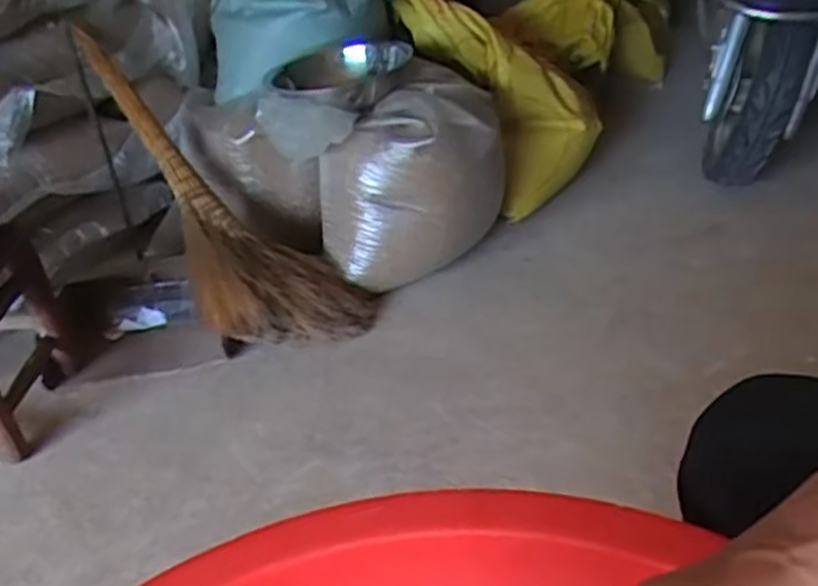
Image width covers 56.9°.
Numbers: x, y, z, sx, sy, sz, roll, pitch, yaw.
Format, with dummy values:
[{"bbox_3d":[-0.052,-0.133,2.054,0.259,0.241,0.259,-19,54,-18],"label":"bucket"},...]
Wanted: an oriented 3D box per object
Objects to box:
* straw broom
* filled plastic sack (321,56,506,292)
[{"bbox_3d":[-0.390,-0.177,1.388,0.754,0.087,0.251,48,51,8],"label":"straw broom"},{"bbox_3d":[0.005,-0.224,1.447,0.353,0.336,0.224,-30,39,-35],"label":"filled plastic sack"}]

